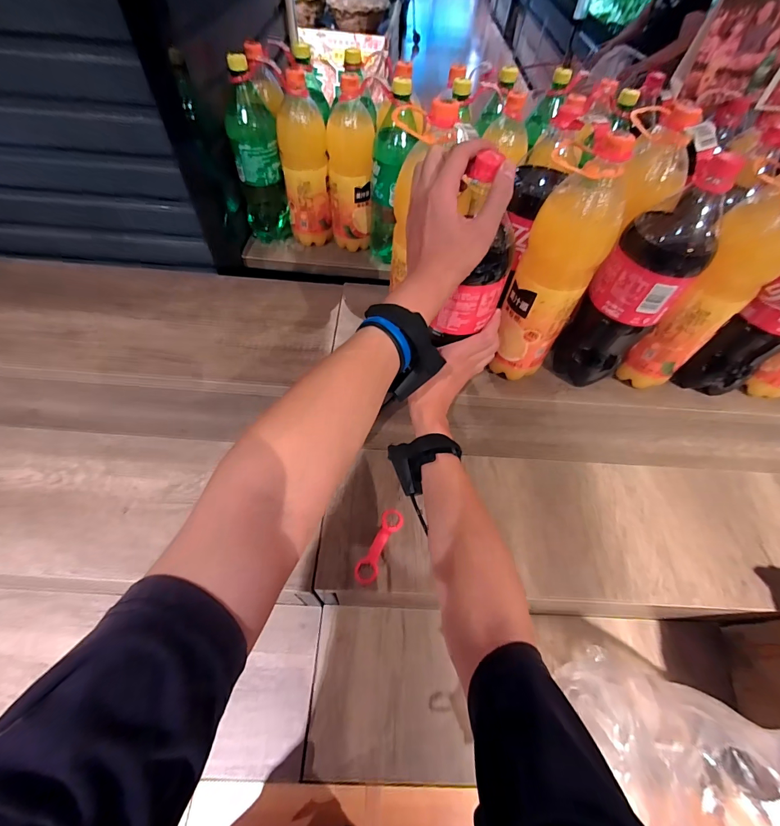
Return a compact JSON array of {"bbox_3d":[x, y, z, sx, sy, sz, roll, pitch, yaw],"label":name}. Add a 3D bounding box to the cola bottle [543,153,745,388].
[{"bbox_3d":[0.334,-0.160,0.513,0.103,0.304,0.087,37,61,19],"label":"cola bottle"}]

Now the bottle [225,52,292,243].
[{"bbox_3d":[-0.249,-0.466,0.703,0.084,0.284,0.080,-14,58,-13],"label":"bottle"}]

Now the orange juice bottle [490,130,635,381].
[{"bbox_3d":[0.216,-0.178,0.502,0.090,0.309,0.096,-13,58,-12],"label":"orange juice bottle"}]

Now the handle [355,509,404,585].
[{"bbox_3d":[-0.017,0.231,0.647,0.038,0.017,0.134,25,58,13],"label":"handle"}]

